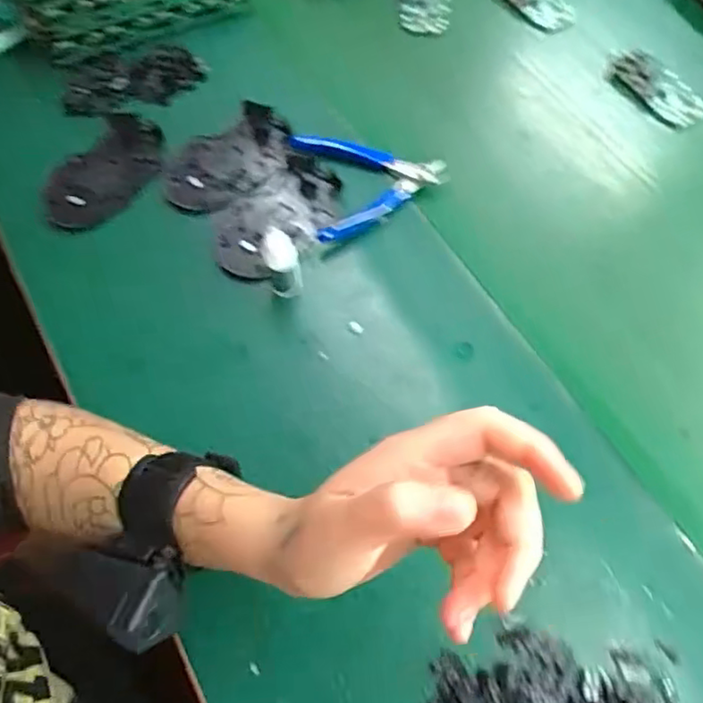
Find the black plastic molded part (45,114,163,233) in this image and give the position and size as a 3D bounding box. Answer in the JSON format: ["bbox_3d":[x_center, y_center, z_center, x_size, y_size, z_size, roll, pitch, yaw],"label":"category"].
[{"bbox_3d":[-0.205,-0.149,0.522,0.073,0.012,0.117,34,68,16],"label":"black plastic molded part"}]

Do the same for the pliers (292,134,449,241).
[{"bbox_3d":[0.020,-0.143,0.514,0.117,0.023,0.107,-12,64,-6],"label":"pliers"}]

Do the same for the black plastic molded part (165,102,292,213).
[{"bbox_3d":[-0.102,-0.160,0.524,0.117,0.009,0.077,-33,68,-16],"label":"black plastic molded part"}]

